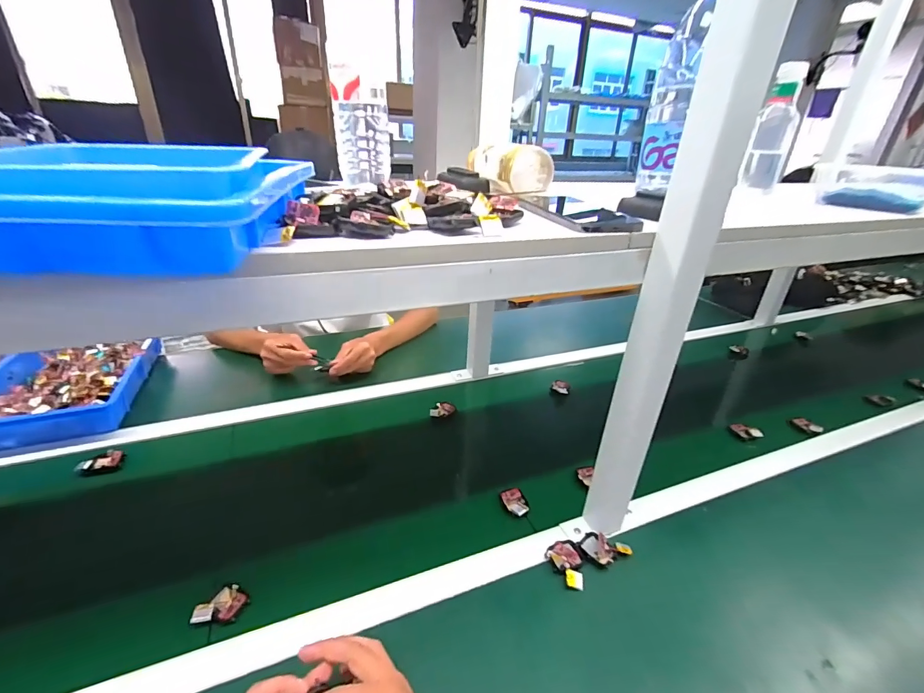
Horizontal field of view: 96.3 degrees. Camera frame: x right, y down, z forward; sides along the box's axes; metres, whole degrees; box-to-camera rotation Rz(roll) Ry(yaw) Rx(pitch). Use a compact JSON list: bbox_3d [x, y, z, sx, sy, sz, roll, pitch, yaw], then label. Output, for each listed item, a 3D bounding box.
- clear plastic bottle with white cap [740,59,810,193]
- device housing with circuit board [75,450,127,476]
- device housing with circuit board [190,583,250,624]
[{"bbox_3d":[0.563,-0.389,0.748,0.066,0.190,0.073,18,32,28],"label":"clear plastic bottle with white cap"},{"bbox_3d":[-0.578,0.188,0.663,0.060,0.028,0.021,-14,32,-28],"label":"device housing with circuit board"},{"bbox_3d":[-0.276,0.297,0.472,0.040,0.015,0.053,19,32,28],"label":"device housing with circuit board"}]

